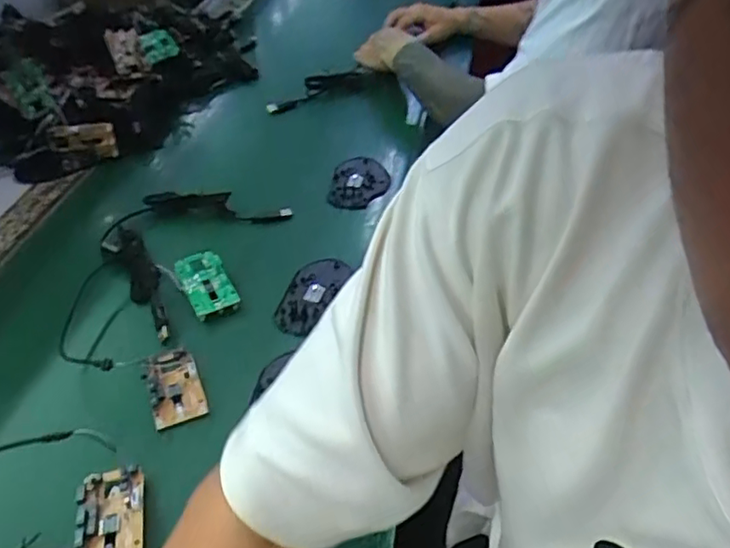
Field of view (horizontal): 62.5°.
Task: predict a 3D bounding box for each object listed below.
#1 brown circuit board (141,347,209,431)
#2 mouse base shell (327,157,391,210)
[{"bbox_3d":[-0.168,0.098,0.530,0.045,0.024,0.072,-16,47,-20],"label":"brown circuit board"},{"bbox_3d":[-0.005,-0.115,0.751,0.067,0.014,0.108,7,44,3],"label":"mouse base shell"}]

